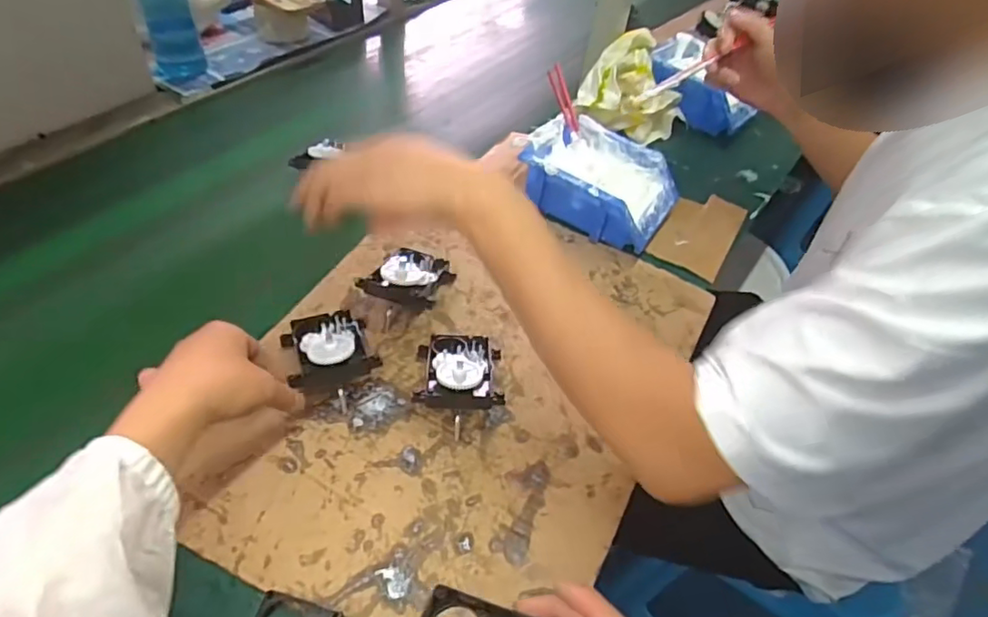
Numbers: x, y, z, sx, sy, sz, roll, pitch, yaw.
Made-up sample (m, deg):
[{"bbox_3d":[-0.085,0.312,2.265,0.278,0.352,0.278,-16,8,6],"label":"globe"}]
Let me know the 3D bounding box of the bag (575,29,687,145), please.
[{"bbox_3d":[0.197,-0.318,0.864,0.170,0.068,0.161,-27,97,-23],"label":"bag"}]

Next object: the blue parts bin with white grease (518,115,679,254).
[{"bbox_3d":[0.128,-0.154,0.736,0.183,0.084,0.124,30,52,19],"label":"blue parts bin with white grease"}]

